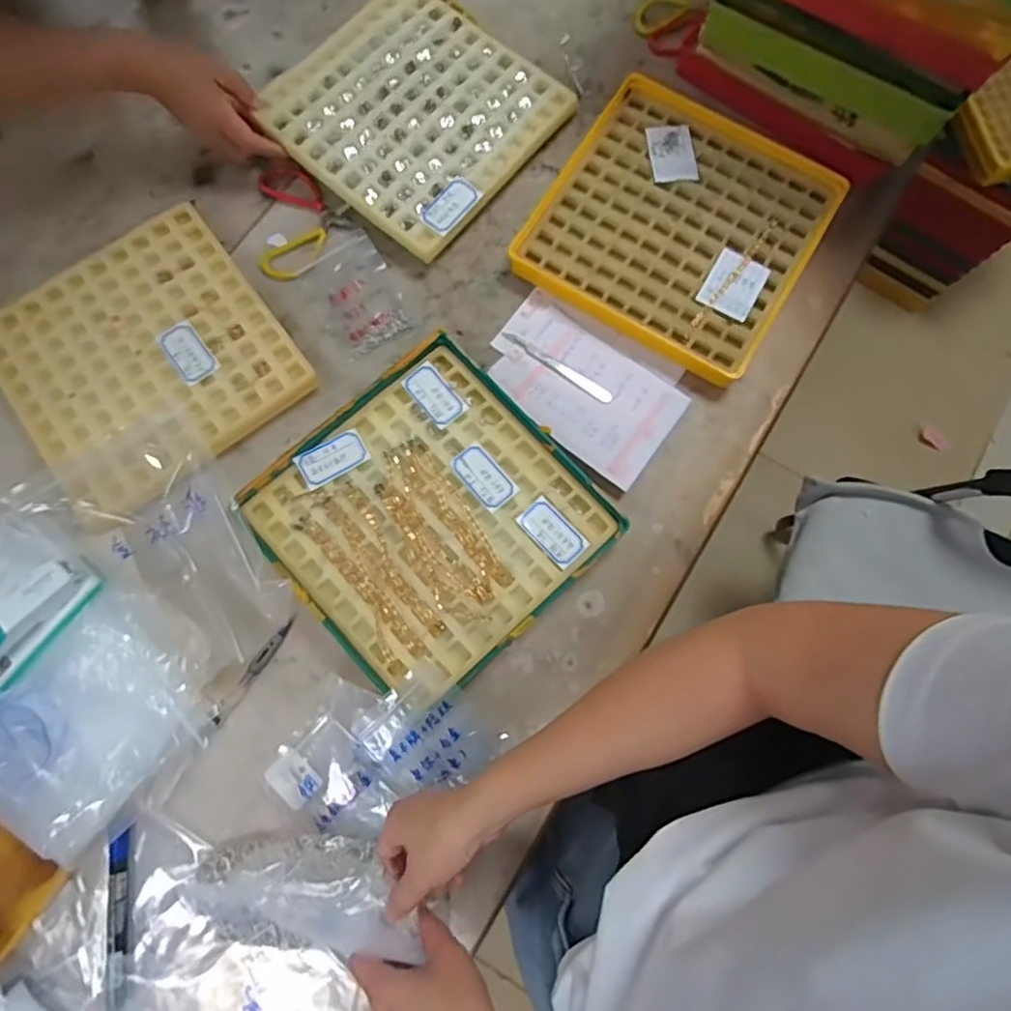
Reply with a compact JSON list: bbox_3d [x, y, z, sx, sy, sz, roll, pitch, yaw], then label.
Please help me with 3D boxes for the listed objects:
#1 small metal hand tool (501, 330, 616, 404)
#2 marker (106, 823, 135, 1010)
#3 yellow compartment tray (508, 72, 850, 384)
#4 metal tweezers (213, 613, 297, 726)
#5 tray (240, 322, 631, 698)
[{"bbox_3d":[0.053,-0.145,0.649,0.131,0.004,0.013,33,79,5],"label":"small metal hand tool"},{"bbox_3d":[-0.324,0.344,0.522,0.018,0.011,0.133,-6,78,-3],"label":"marker"},{"bbox_3d":[0.187,-0.303,0.672,0.272,0.026,0.274,31,79,5],"label":"yellow compartment tray"},{"bbox_3d":[-0.230,0.150,0.569,0.011,0.017,0.115,34,79,6],"label":"metal tweezers"},{"bbox_3d":[-0.070,0.012,0.597,0.269,0.031,0.271,-41,82,-9],"label":"tray"}]

